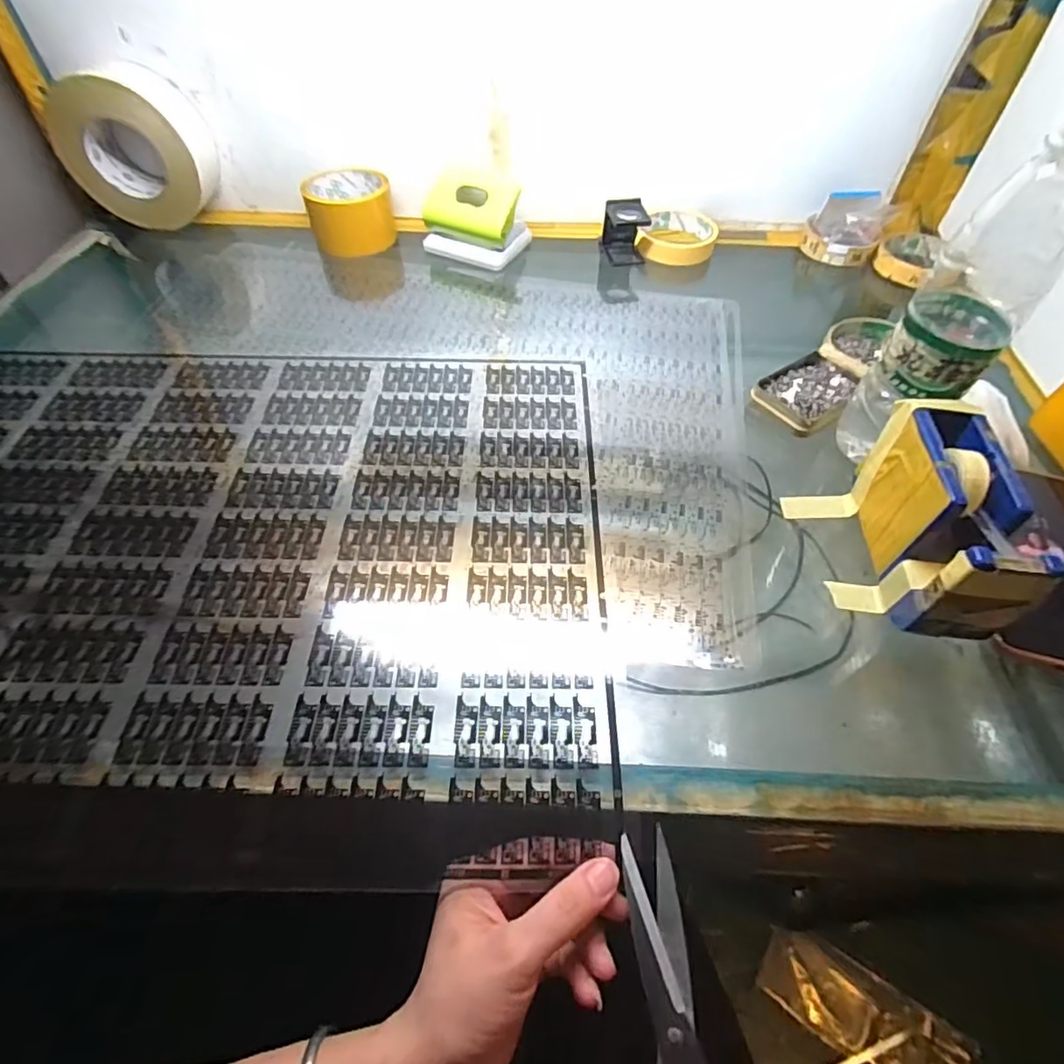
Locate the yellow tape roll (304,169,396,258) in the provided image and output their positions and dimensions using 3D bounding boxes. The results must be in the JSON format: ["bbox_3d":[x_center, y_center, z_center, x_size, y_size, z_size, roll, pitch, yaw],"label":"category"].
[{"bbox_3d":[-0.200,-0.354,0.625,0.088,0.056,0.088,-17,55,-14],"label":"yellow tape roll"}]

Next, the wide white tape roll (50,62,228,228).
[{"bbox_3d":[-0.418,-0.407,0.599,0.138,0.127,0.066,1,52,0],"label":"wide white tape roll"}]

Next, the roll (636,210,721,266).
[{"bbox_3d":[0.165,-0.336,0.639,0.085,0.020,0.092,0,52,-1],"label":"roll"}]

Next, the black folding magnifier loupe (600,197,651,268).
[{"bbox_3d":[0.100,-0.325,0.615,0.041,0.054,0.045,-9,53,-7],"label":"black folding magnifier loupe"}]

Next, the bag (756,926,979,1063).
[{"bbox_3d":[0.487,0.706,0.827,0.293,0.016,0.111,26,55,18],"label":"bag"}]

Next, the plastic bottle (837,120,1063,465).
[{"bbox_3d":[0.269,-0.135,0.352,0.065,0.215,0.064,0,52,-1],"label":"plastic bottle"}]

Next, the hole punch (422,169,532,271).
[{"bbox_3d":[-0.061,-0.337,0.606,0.102,0.067,0.071,20,55,14],"label":"hole punch"}]

